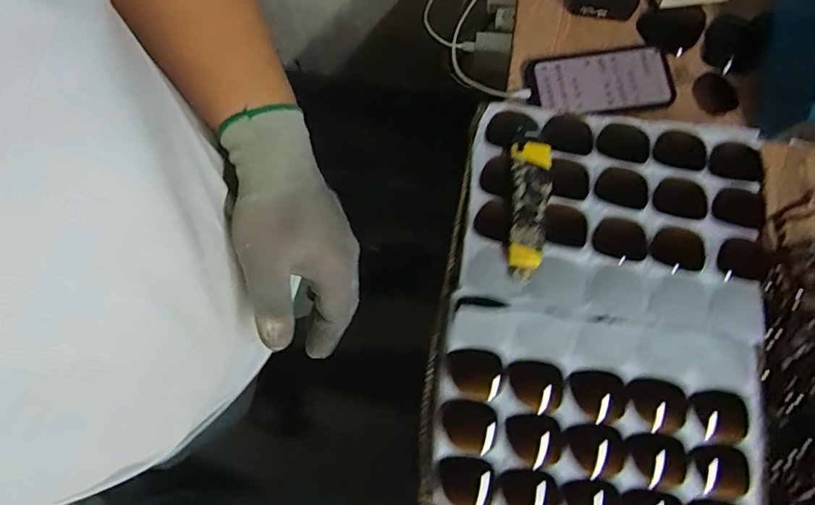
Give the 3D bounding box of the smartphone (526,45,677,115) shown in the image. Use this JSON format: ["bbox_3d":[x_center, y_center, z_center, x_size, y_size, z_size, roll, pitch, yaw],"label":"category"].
[{"bbox_3d":[0.228,-0.201,0.566,0.167,0.008,0.080,-7,77,0],"label":"smartphone"}]

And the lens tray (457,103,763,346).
[{"bbox_3d":[0.208,-0.039,0.489,0.290,0.029,0.214,7,78,3],"label":"lens tray"}]

